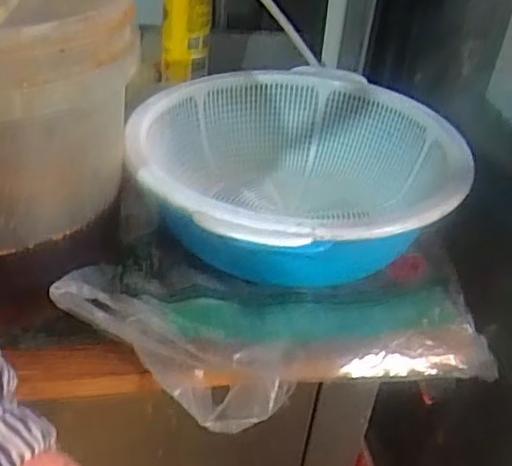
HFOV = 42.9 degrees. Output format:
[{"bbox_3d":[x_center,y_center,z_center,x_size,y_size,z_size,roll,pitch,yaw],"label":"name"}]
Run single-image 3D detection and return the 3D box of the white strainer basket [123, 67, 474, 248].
[{"bbox_3d":[0.028,-0.040,0.494,0.234,0.084,0.228,-7,36,-18],"label":"white strainer basket"}]

